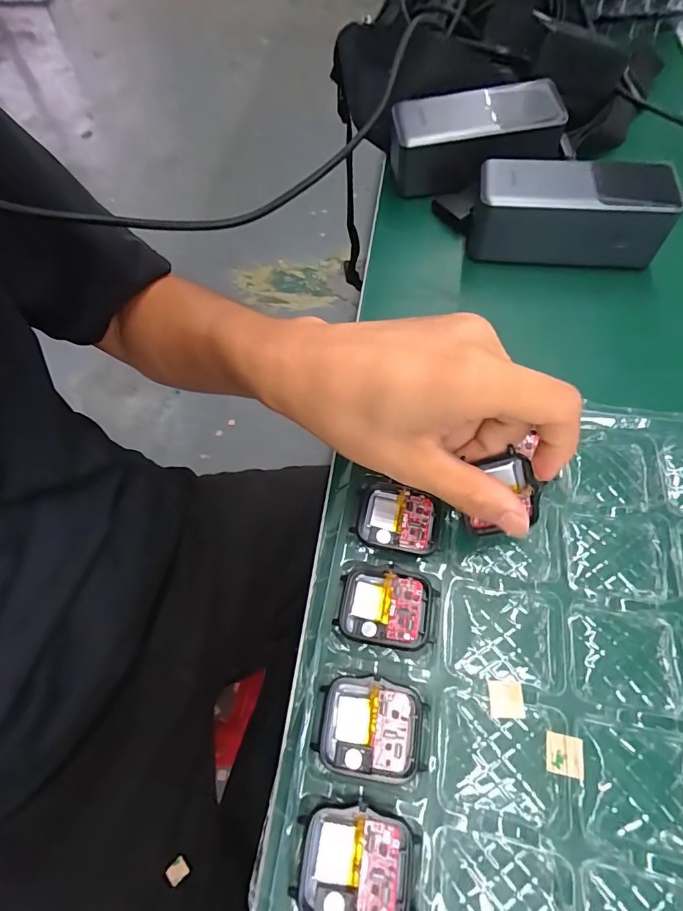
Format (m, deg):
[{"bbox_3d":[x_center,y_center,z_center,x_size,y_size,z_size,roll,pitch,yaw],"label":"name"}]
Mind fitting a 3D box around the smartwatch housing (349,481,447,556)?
[{"bbox_3d":[0.031,0.035,0.247,0.045,0.004,0.035,13,63,11],"label":"smartwatch housing"}]

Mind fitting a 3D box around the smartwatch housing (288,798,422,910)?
[{"bbox_3d":[0.006,0.161,0.178,0.046,0.006,0.036,5,62,7],"label":"smartwatch housing"}]

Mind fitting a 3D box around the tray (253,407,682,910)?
[{"bbox_3d":[0.126,0.093,0.209,0.286,0.013,0.257,6,62,7],"label":"tray"}]

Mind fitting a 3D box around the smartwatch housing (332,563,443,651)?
[{"bbox_3d":[0.022,0.075,0.224,0.046,0.009,0.038,7,62,8],"label":"smartwatch housing"}]

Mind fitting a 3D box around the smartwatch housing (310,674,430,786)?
[{"bbox_3d":[0.013,0.121,0.201,0.046,0.007,0.037,6,62,8],"label":"smartwatch housing"}]

